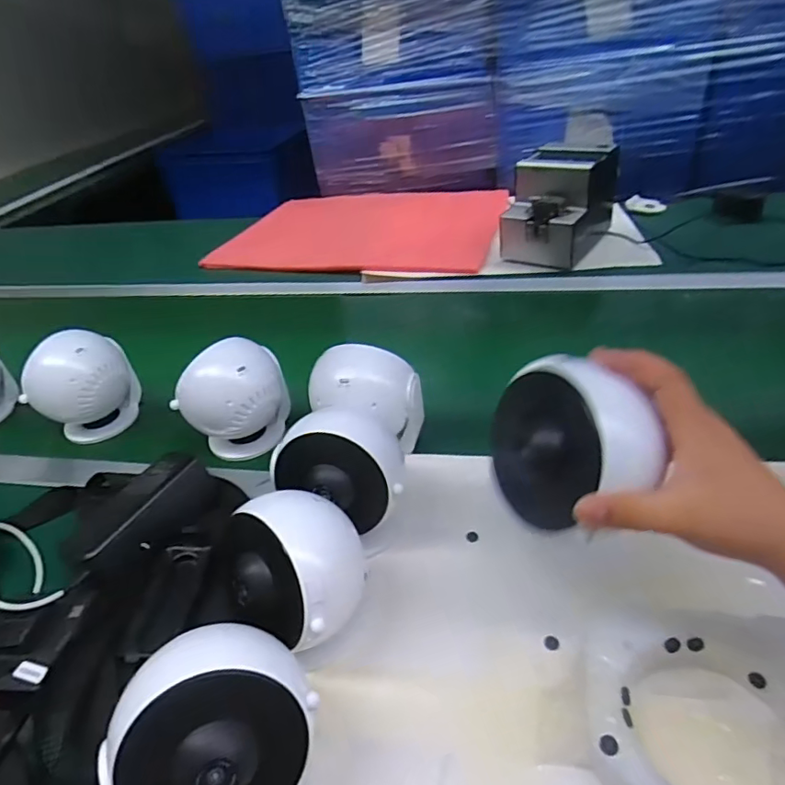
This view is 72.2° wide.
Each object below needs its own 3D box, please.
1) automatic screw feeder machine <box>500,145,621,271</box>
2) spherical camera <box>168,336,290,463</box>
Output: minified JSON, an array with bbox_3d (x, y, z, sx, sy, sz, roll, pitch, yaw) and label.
[{"bbox_3d":[0.275,-0.311,0.889,0.125,0.142,0.186,20,46,31],"label":"automatic screw feeder machine"},{"bbox_3d":[-0.172,0.009,0.583,0.087,0.132,0.087,1,39,12],"label":"spherical camera"}]

